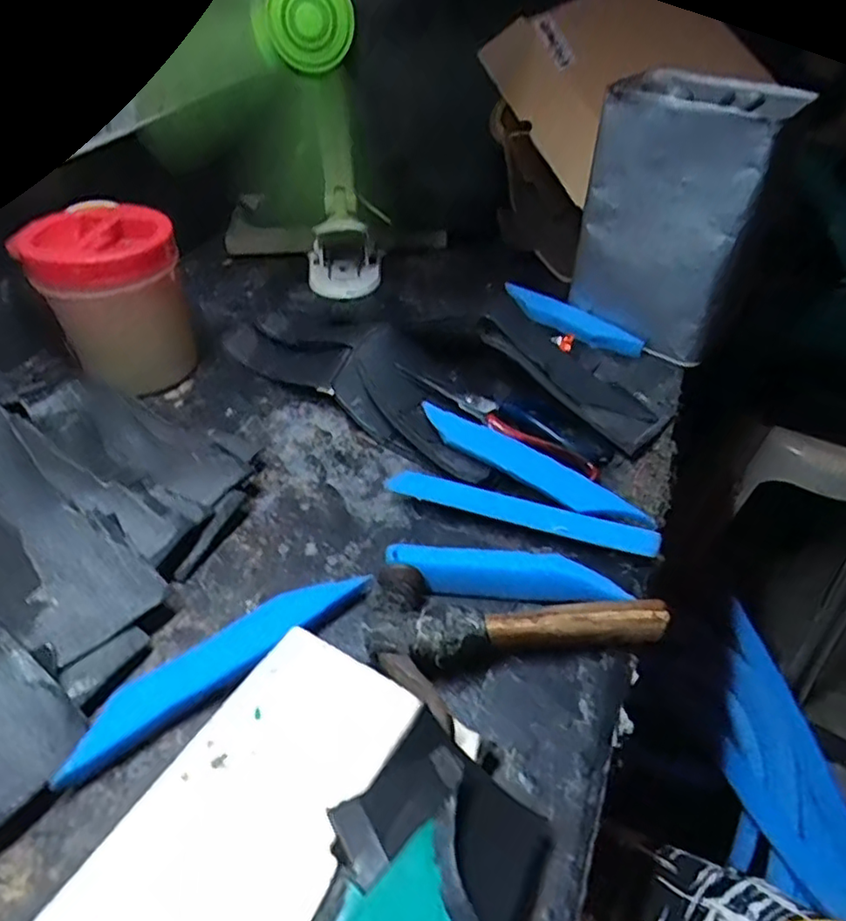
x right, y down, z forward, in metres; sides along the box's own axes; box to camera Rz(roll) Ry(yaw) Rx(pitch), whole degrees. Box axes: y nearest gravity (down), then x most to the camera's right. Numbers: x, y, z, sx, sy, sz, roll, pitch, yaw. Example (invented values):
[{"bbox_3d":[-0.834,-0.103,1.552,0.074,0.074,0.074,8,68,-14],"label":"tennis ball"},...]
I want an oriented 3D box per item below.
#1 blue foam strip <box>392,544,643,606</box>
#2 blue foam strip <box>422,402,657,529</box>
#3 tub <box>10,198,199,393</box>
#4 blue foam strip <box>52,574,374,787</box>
[{"bbox_3d":[0.055,0.079,0.428,0.156,0.029,0.023,6,43,6],"label":"blue foam strip"},{"bbox_3d":[0.080,0.003,0.484,0.196,0.011,0.027,30,86,25],"label":"blue foam strip"},{"bbox_3d":[-0.274,-0.148,0.565,0.113,0.149,0.113,0,43,0],"label":"tub"},{"bbox_3d":[-0.121,0.122,0.388,0.195,0.018,0.035,-28,50,-28],"label":"blue foam strip"}]

